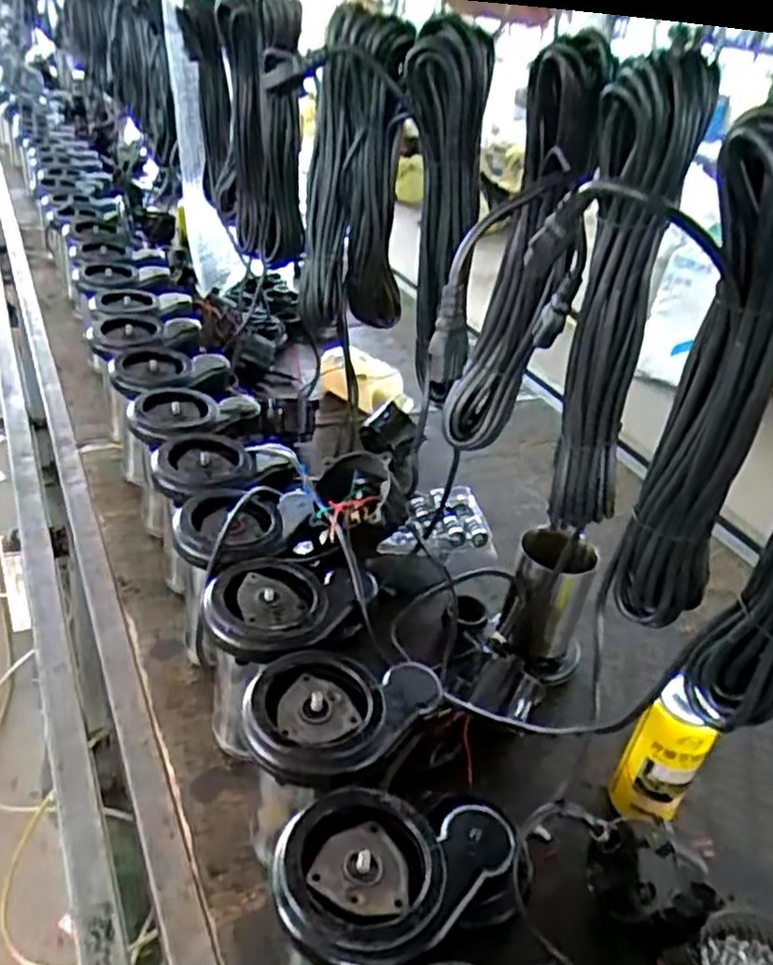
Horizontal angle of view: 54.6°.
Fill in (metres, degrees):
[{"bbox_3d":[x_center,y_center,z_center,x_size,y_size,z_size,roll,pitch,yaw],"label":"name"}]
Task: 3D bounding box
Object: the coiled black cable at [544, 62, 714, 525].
[{"bbox_3d":[0.159,-0.109,0.540,0.083,0.334,0.047,18,34,14],"label":"coiled black cable"}]

